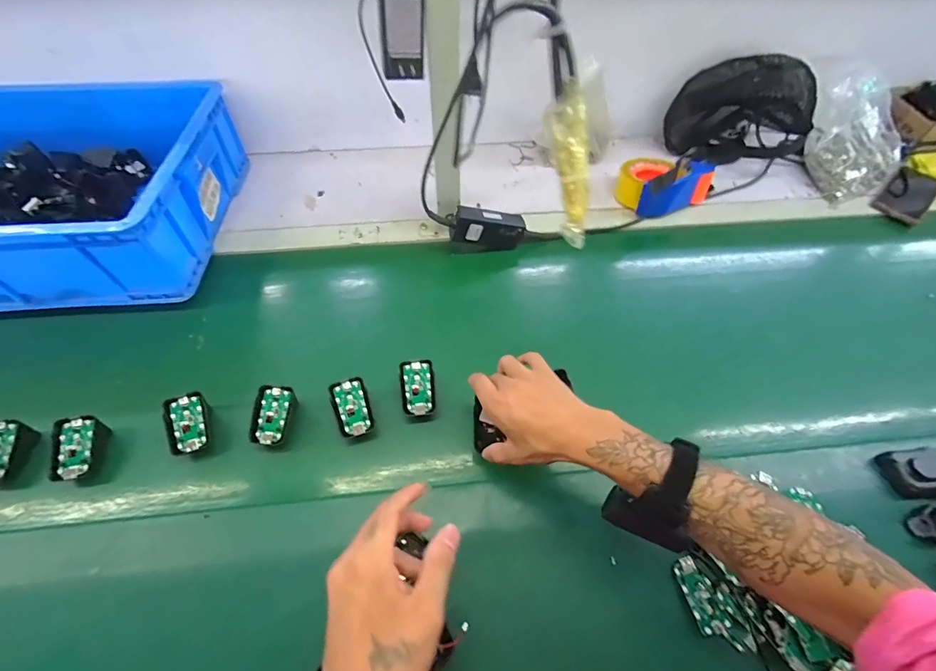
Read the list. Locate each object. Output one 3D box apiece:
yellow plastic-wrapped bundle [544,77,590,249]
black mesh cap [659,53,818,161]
[{"bbox_3d":[0.051,-0.082,0.204,0.016,0.074,0.013,-21,29,-16],"label":"yellow plastic-wrapped bundle"},{"bbox_3d":[0.519,-0.422,0.774,0.244,0.164,0.096,1,55,-1],"label":"black mesh cap"}]

